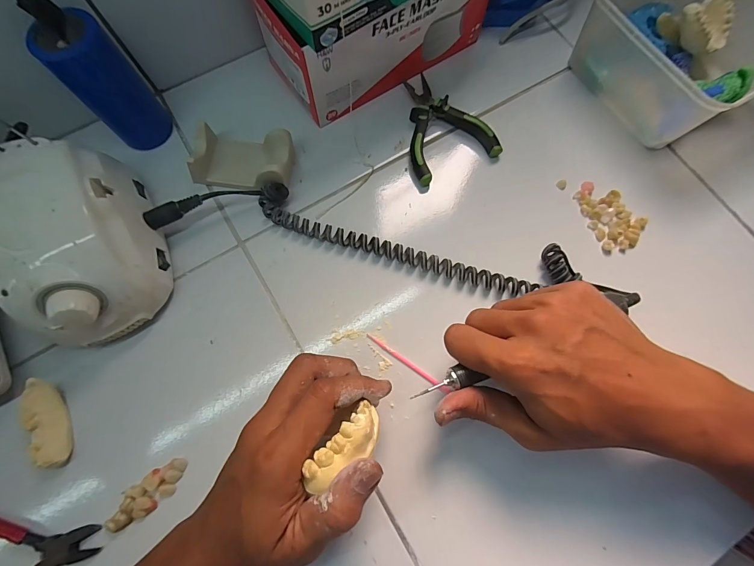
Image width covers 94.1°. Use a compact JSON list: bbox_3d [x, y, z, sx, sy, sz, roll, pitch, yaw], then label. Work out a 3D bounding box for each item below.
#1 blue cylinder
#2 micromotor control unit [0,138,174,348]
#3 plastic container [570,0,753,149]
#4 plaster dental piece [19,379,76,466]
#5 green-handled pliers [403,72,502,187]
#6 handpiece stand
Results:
[{"bbox_3d":[-0.230,-0.169,0.306,0.052,0.105,0.043,-39,79,-10],"label":"blue cylinder"},{"bbox_3d":[-0.229,-0.027,0.272,0.097,0.084,0.138,-24,77,-6],"label":"micromotor control unit"},{"bbox_3d":[0.304,-0.234,0.340,0.181,0.072,0.152,-32,78,-8],"label":"plastic container"},{"bbox_3d":[-0.250,0.107,0.266,0.018,0.019,0.064,-24,77,-6],"label":"plaster dental piece"},{"bbox_3d":[0.058,-0.154,0.342,0.083,0.020,0.104,-24,77,-6],"label":"green-handled pliers"},{"bbox_3d":[-0.121,-0.116,0.323,0.087,0.034,0.055,8,75,2],"label":"handpiece stand"}]

